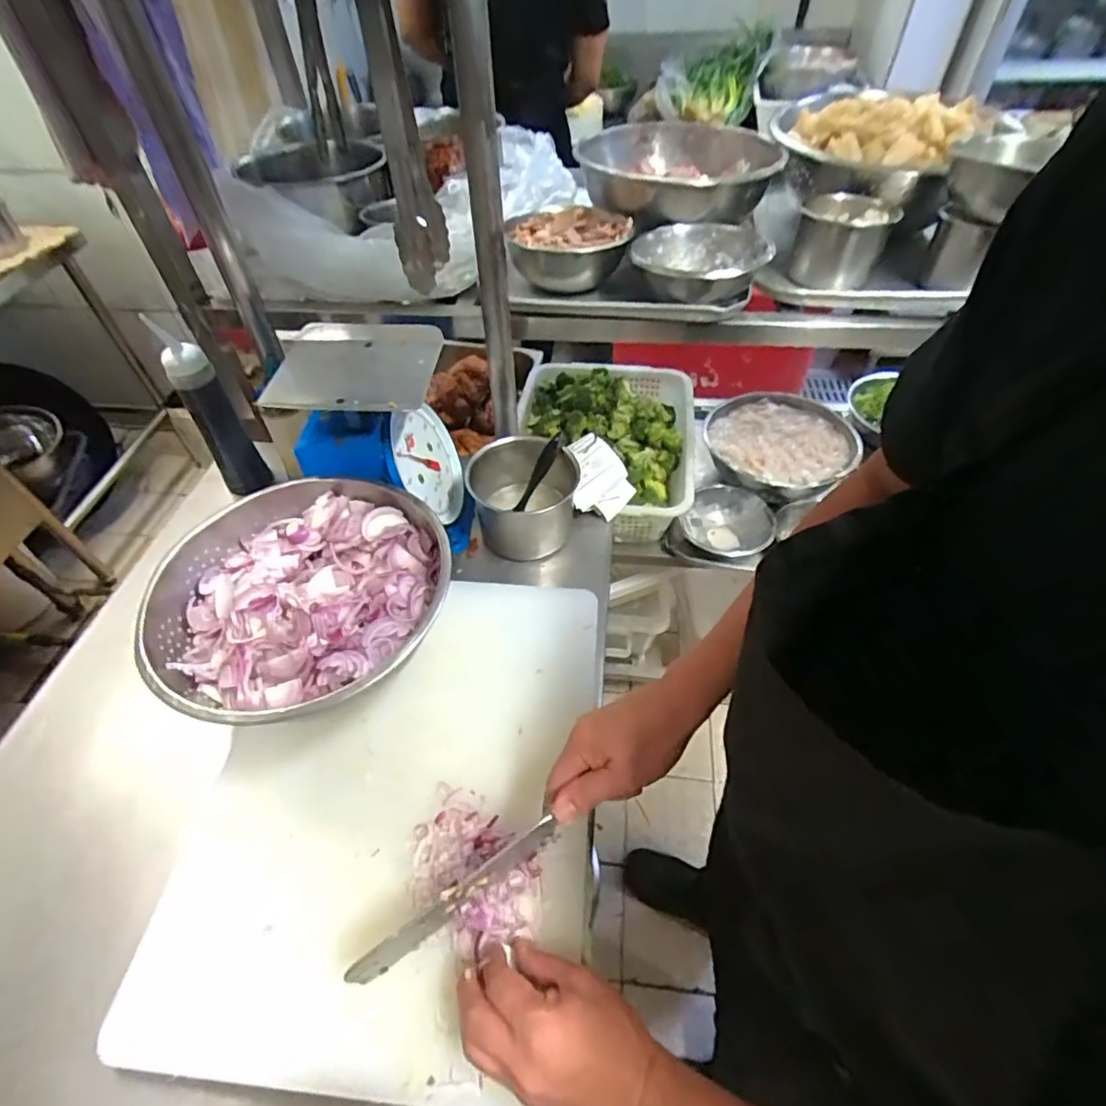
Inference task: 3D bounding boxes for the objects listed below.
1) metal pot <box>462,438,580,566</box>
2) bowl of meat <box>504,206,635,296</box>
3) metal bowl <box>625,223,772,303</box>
[{"bbox_3d":[-0.038,-0.070,0.733,0.127,0.098,0.133,-1,50,1],"label":"metal pot"},{"bbox_3d":[0.019,-0.395,0.755,0.163,0.062,0.136,6,50,7],"label":"bowl of meat"},{"bbox_3d":[0.181,-0.355,0.706,0.147,0.050,0.150,-1,50,1],"label":"metal bowl"}]

